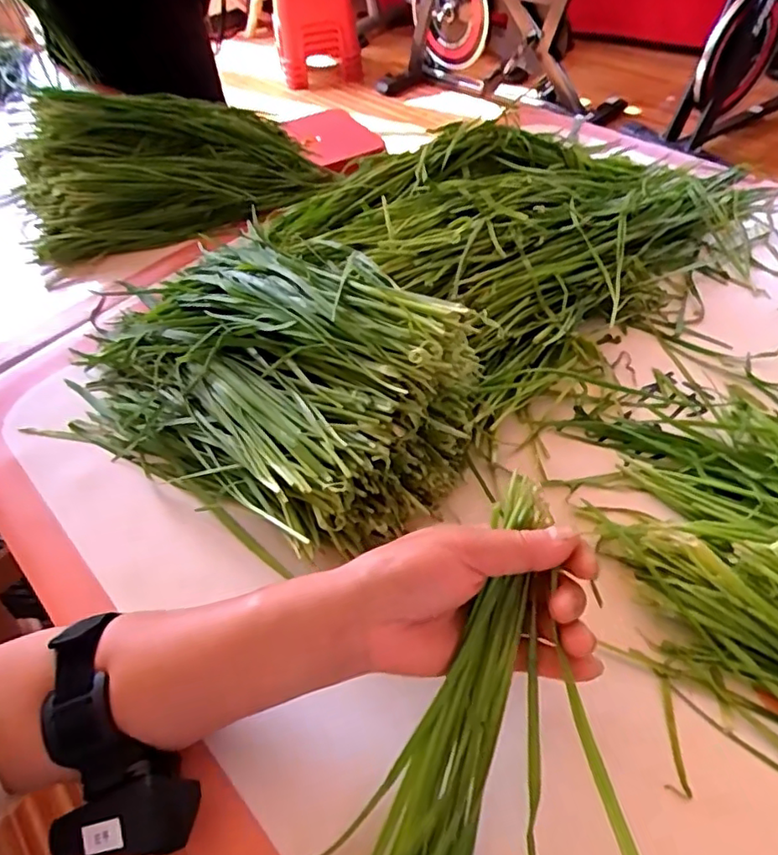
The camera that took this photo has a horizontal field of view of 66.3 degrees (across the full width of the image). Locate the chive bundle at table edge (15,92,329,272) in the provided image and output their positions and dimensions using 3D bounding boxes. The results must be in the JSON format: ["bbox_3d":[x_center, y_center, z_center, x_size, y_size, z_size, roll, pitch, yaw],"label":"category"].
[{"bbox_3d":[-0.253,-0.308,0.672,0.328,0.106,0.217,-22,51,-15],"label":"chive bundle at table edge"}]

